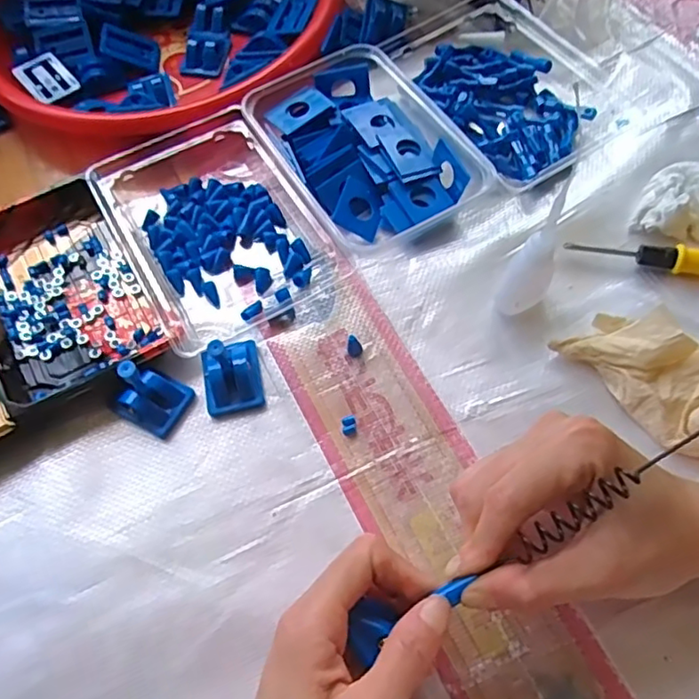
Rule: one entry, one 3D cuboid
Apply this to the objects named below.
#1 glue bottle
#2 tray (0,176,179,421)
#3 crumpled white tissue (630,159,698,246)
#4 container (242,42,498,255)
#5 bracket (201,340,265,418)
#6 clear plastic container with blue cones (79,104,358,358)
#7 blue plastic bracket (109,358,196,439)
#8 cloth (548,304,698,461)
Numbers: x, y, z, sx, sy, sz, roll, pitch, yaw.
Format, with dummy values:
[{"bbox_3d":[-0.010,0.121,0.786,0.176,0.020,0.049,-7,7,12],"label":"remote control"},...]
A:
[{"bbox_3d":[0.103,-0.054,0.334,0.027,0.106,0.025,18,65,13],"label":"glue bottle"},{"bbox_3d":[-0.189,-0.038,0.387,0.100,0.026,0.159,-30,64,-11],"label":"tray"},{"bbox_3d":[0.232,-0.089,0.384,0.086,0.025,0.052,22,66,15],"label":"crumpled white tissue"},{"bbox_3d":[0.008,-0.142,0.421,0.118,0.036,0.150,-24,63,-8],"label":"container"},{"bbox_3d":[-0.072,0.008,0.350,0.033,0.045,0.044,-12,62,-2],"label":"bracket"},{"bbox_3d":[-0.093,-0.088,0.405,0.118,0.030,0.166,-29,64,-11],"label":"clear plastic container with blue cones"},{"bbox_3d":[-0.119,0.023,0.345,0.038,0.045,0.032,24,67,16],"label":"blue plastic bracket"},{"bbox_3d":[0.190,0.020,0.328,0.144,0.037,0.071,34,70,20],"label":"cloth"}]

